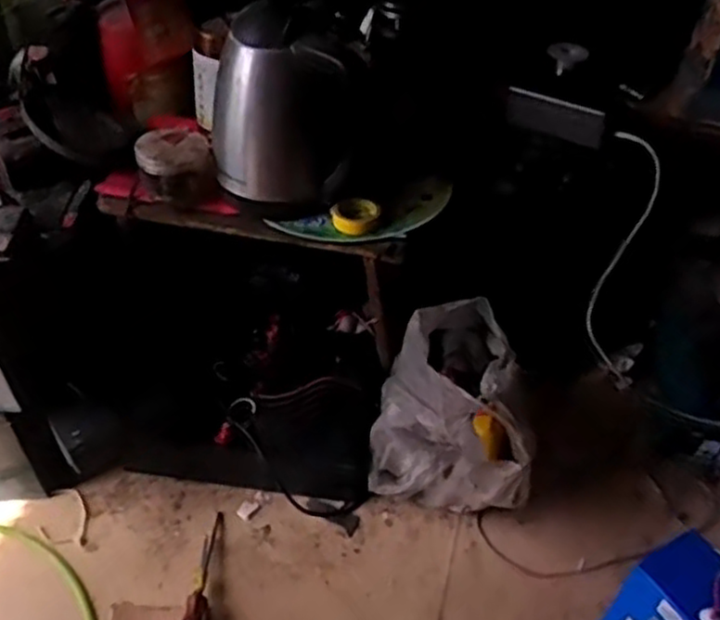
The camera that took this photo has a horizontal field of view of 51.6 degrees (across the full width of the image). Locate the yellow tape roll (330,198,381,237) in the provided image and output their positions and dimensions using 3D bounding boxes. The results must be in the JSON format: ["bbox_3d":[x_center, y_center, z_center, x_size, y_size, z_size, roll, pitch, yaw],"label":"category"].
[{"bbox_3d":[-0.006,-0.110,0.873,0.050,0.022,0.048,2,46,-2],"label":"yellow tape roll"}]

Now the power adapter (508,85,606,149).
[{"bbox_3d":[0.223,-0.221,0.851,0.120,0.036,0.017,32,52,25],"label":"power adapter"}]

